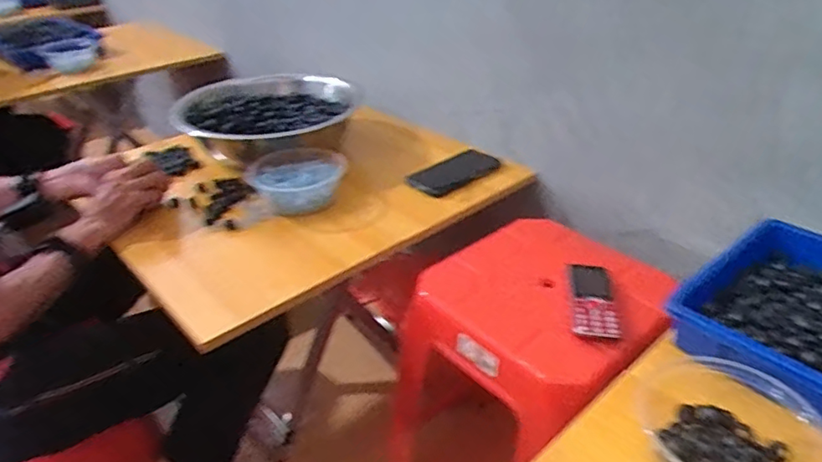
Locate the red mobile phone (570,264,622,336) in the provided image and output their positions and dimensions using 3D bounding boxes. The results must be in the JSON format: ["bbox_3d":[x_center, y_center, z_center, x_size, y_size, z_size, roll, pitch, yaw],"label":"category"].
[{"bbox_3d":[0.221,0.081,0.711,0.049,0.017,0.135,3,33,8],"label":"red mobile phone"}]

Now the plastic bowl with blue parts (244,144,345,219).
[{"bbox_3d":[-0.175,-0.080,0.914,0.130,0.061,0.129,-1,33,1],"label":"plastic bowl with blue parts"}]

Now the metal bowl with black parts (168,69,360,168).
[{"bbox_3d":[-0.258,-0.208,1.058,0.315,0.082,0.309,-1,33,1],"label":"metal bowl with black parts"}]

